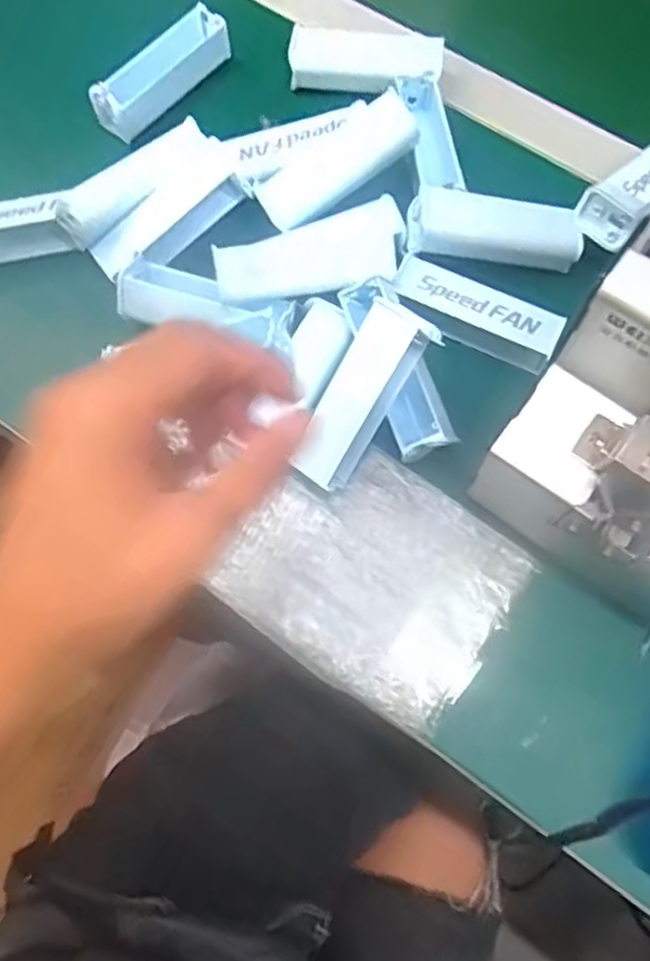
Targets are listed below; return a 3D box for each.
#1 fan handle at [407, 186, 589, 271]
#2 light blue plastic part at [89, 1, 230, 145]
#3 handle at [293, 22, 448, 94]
[{"bbox_3d":[0.099,-0.147,0.413,0.099,0.024,0.032,9,73,4],"label":"fan handle"},{"bbox_3d":[-0.107,-0.271,0.472,0.023,0.033,0.103,42,78,12],"label":"light blue plastic part"},{"bbox_3d":[0.028,-0.279,0.474,0.098,0.022,0.036,7,73,3],"label":"handle"}]

